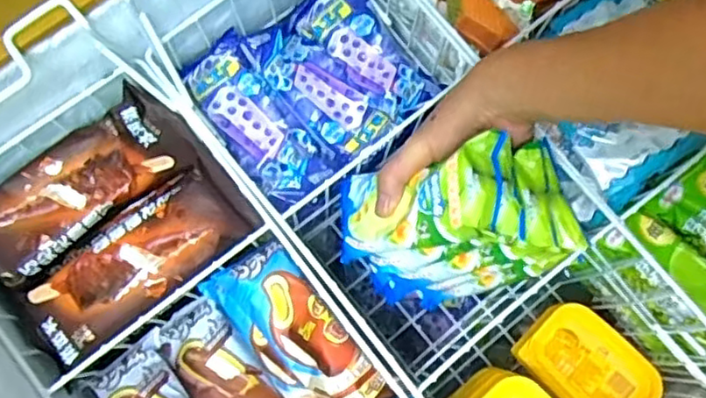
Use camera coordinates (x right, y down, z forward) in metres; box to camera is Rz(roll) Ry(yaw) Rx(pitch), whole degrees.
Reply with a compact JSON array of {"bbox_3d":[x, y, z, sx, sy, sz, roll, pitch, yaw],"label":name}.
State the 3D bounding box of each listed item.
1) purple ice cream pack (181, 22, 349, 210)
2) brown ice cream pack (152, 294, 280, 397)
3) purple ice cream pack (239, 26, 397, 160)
[{"bbox_3d":[-0.085,-0.067,0.603,0.076,0.034,0.163,-40,81,-9],"label":"purple ice cream pack"},{"bbox_3d":[-0.103,0.169,0.573,0.061,0.028,0.172,-39,81,-9],"label":"brown ice cream pack"},{"bbox_3d":[-0.034,-0.105,0.622,0.147,0.021,0.062,43,80,7],"label":"purple ice cream pack"}]

